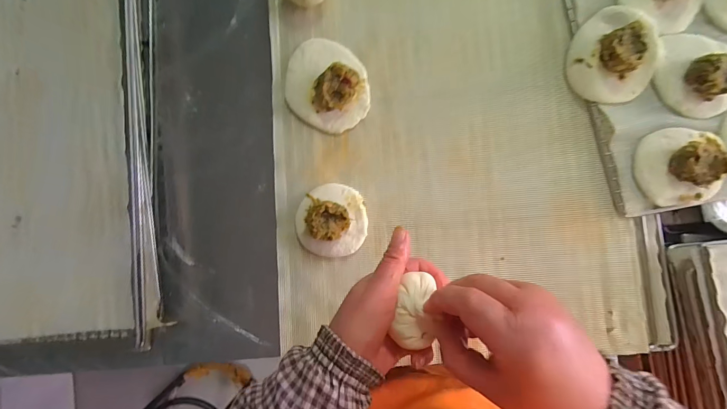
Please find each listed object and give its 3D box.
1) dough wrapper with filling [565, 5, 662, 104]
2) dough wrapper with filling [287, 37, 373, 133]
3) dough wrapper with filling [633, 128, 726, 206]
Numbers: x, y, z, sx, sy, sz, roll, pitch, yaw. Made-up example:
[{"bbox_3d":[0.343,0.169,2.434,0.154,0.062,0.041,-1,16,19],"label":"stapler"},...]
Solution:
[{"bbox_3d":[0.268,-0.161,0.358,0.087,0.030,0.095,0,85,3],"label":"dough wrapper with filling"},{"bbox_3d":[-0.043,-0.137,0.382,0.091,0.029,0.106,-42,84,-1],"label":"dough wrapper with filling"},{"bbox_3d":[0.328,-0.041,0.344,0.082,0.032,0.079,-1,85,3],"label":"dough wrapper with filling"}]

